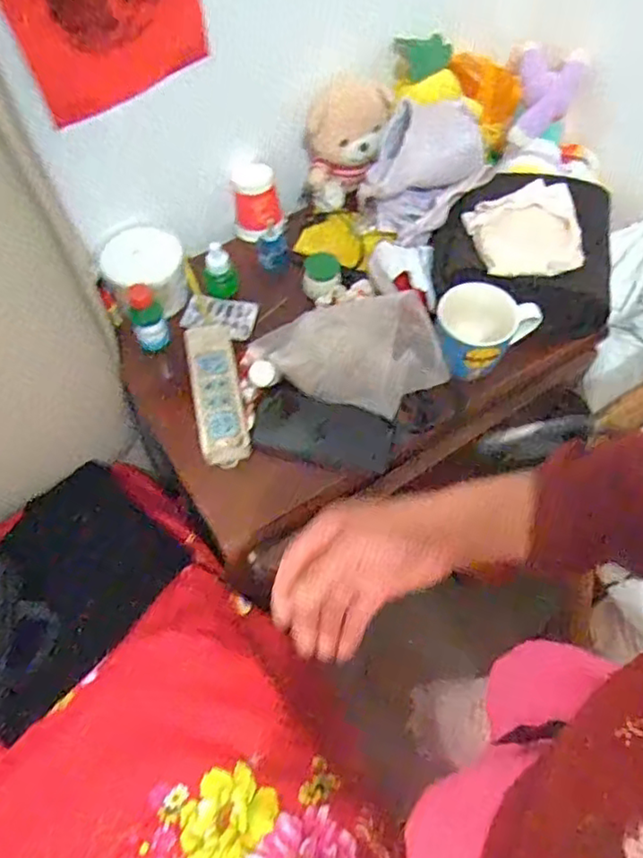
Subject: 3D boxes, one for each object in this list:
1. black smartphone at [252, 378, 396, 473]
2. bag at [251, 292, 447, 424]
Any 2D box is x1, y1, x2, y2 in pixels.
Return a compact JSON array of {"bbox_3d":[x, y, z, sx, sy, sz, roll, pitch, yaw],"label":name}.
[{"bbox_3d":[0.003,0.004,0.786,0.168,0.009,0.086,21,106,0],"label":"black smartphone"},{"bbox_3d":[0.024,-0.087,0.712,0.261,0.118,0.086,6,55,41],"label":"bag"}]

